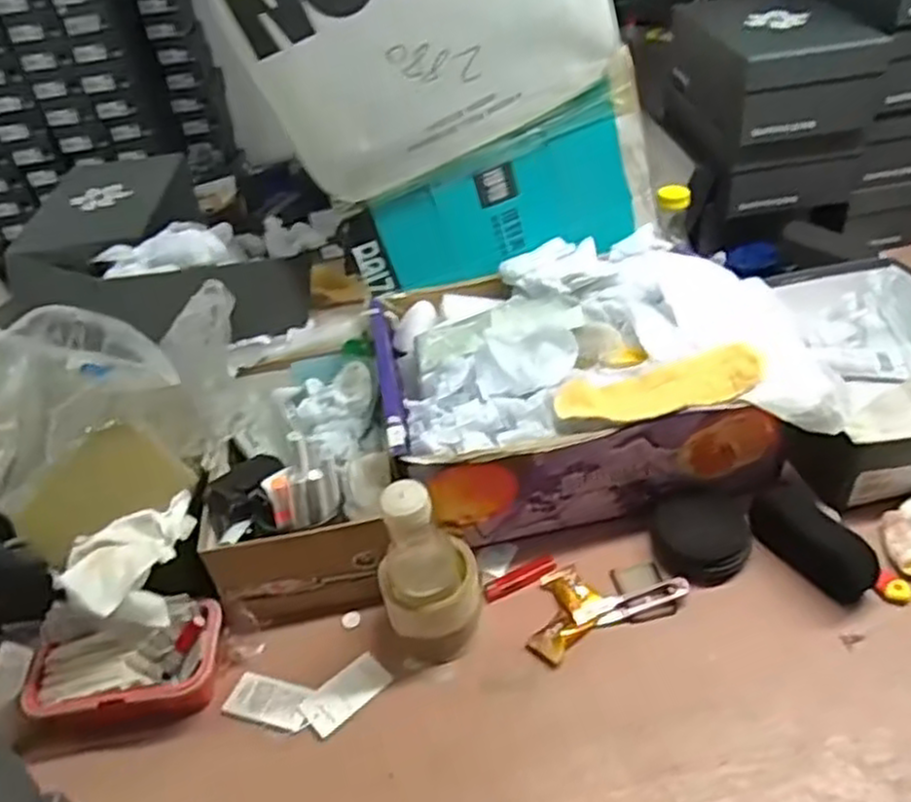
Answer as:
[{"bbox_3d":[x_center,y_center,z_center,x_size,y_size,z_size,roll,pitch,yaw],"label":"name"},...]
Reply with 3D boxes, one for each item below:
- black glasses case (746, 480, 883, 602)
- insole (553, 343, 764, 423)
[{"bbox_3d":[0.338,0.134,0.719,0.038,0.071,0.121,-27,42,-21],"label":"black glasses case"},{"bbox_3d":[0.197,-0.017,0.732,0.194,0.030,0.059,-9,40,-3],"label":"insole"}]

